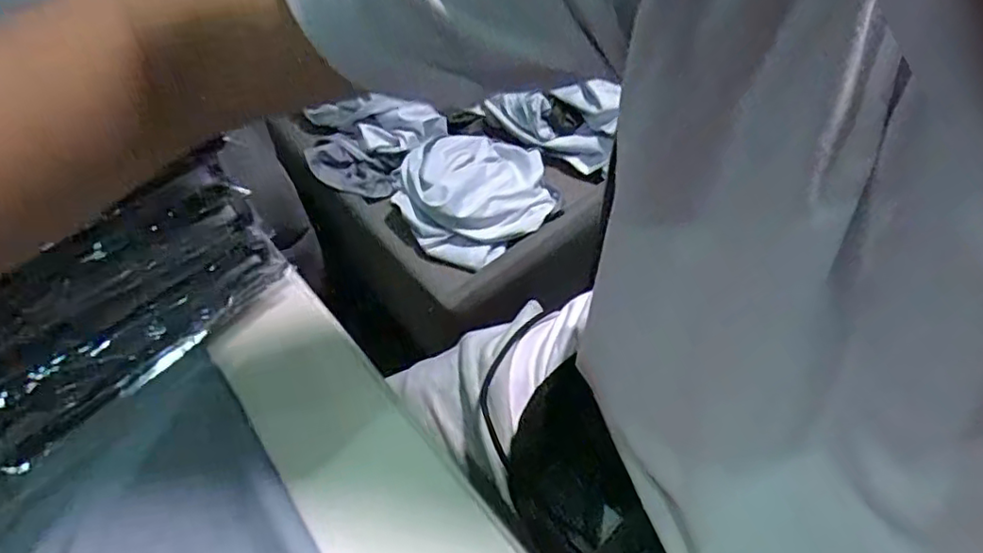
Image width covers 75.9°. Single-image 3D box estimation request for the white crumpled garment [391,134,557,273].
[{"bbox_3d":[-0.019,-0.145,0.992,0.257,0.086,0.212,-35,62,-19],"label":"white crumpled garment"}]

